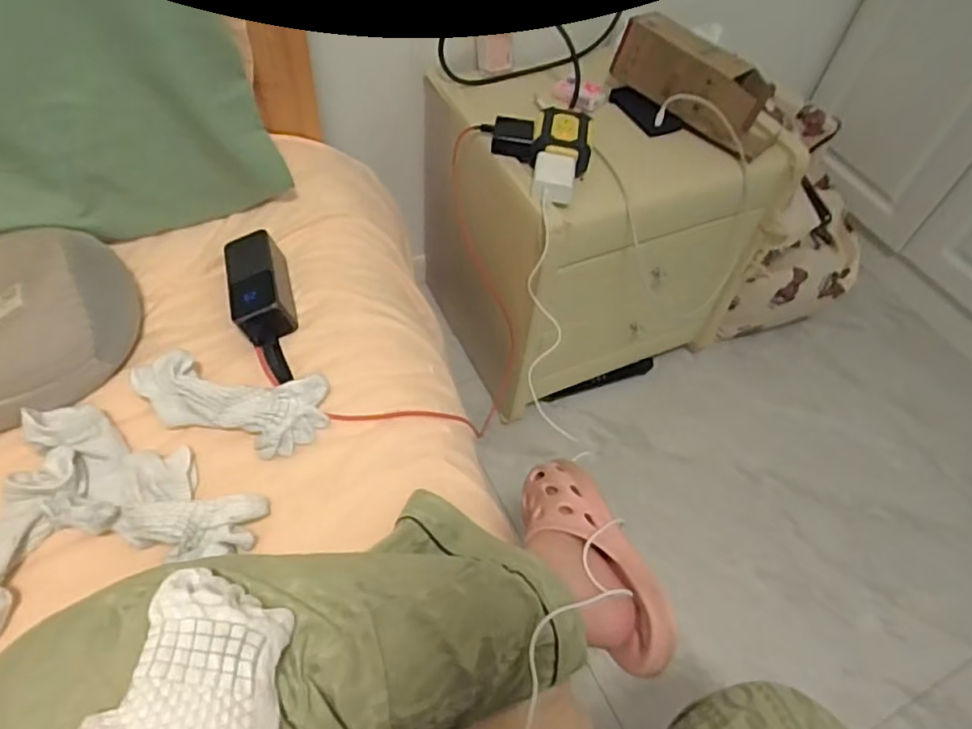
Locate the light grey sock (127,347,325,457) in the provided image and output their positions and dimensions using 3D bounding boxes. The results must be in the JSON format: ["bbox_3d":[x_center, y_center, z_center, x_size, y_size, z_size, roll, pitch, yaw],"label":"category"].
[{"bbox_3d":[-0.247,0.030,0.607,0.182,0.046,0.081,13,53,4],"label":"light grey sock"}]

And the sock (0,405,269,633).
[{"bbox_3d":[-0.317,0.139,0.525,0.224,0.050,0.189,13,53,5],"label":"sock"}]

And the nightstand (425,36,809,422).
[{"bbox_3d":[0.181,-0.248,1.098,0.492,0.444,0.365,-19,57,-18],"label":"nightstand"}]

